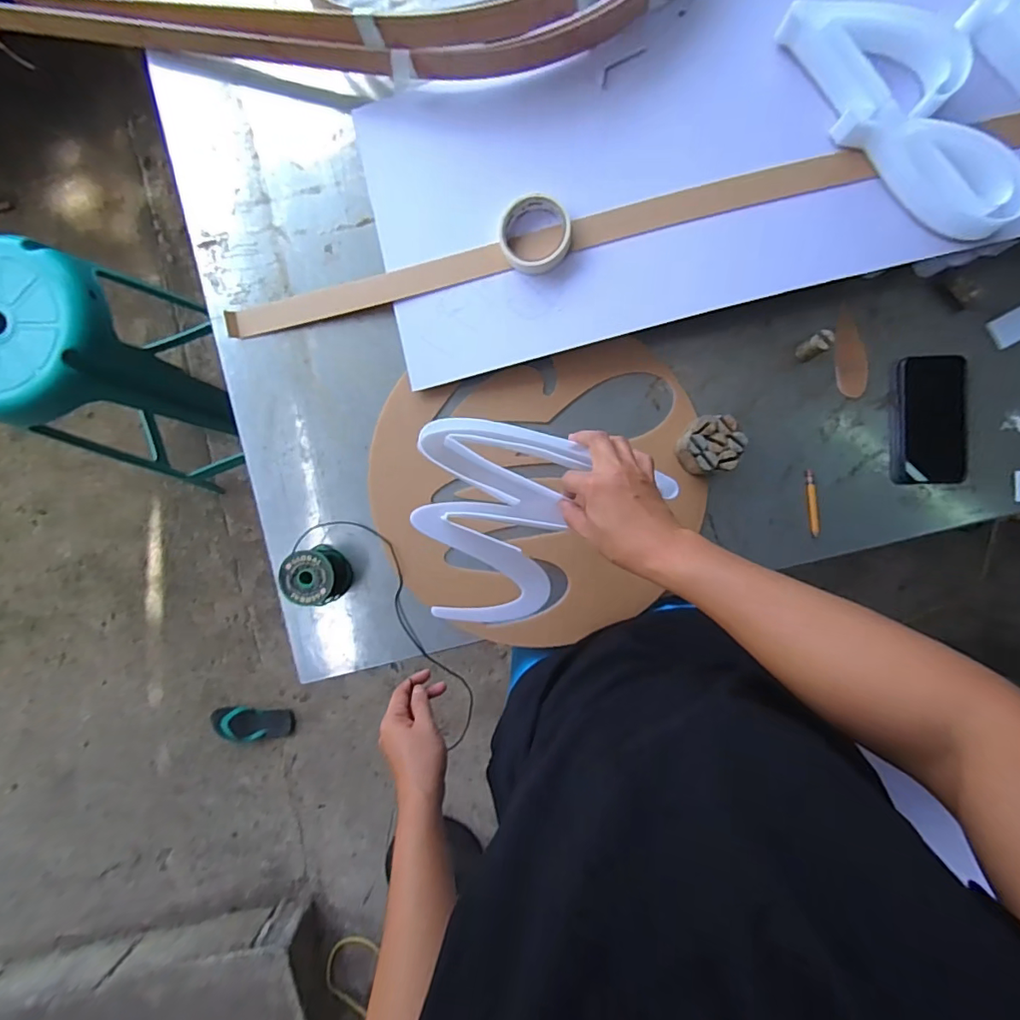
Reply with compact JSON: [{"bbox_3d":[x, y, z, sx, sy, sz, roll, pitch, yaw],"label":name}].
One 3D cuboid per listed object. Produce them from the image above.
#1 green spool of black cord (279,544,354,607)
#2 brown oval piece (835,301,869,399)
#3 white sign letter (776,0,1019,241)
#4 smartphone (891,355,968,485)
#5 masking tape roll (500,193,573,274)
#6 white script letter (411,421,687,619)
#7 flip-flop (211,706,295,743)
[{"bbox_3d":[-0.254,0.086,0.691,0.069,0.066,0.071,0,90,4],"label":"green spool of black cord"},{"bbox_3d":[0.449,-0.210,0.691,0.041,0.009,0.123,-5,90,4],"label":"brown oval piece"},{"bbox_3d":[0.462,-0.457,0.606,0.148,0.056,0.330,-29,90,4],"label":"white sign letter"},{"bbox_3d":[0.544,-0.116,0.675,0.088,0.013,0.161,-1,90,4],"label":"smartphone"},{"bbox_3d":[0.030,-0.349,0.657,0.087,0.028,0.098,-12,91,4],"label":"masking tape roll"},{"bbox_3d":[0.032,0.022,0.554,0.264,0.047,0.209,9,90,4],"label":"white script letter"},{"bbox_3d":[-0.721,0.598,1.460,0.225,0.036,0.098,-4,92,3],"label":"flip-flop"}]

